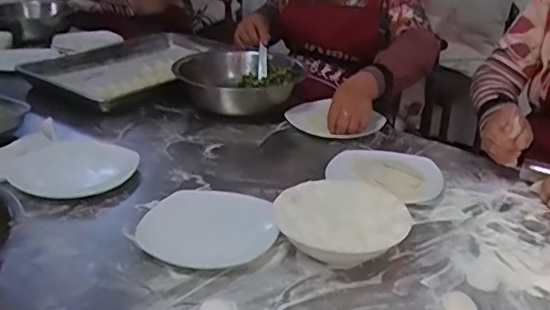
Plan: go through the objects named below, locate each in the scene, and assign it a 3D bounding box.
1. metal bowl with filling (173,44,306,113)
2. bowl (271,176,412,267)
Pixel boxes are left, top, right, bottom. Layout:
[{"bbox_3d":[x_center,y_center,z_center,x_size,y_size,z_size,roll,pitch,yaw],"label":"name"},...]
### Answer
[{"bbox_3d":[-0.077,-0.154,1.217,0.248,0.097,0.204,-6,27,-16],"label":"metal bowl with filling"},{"bbox_3d":[0.085,0.094,0.746,0.170,0.061,0.165,3,26,-1],"label":"bowl"}]

